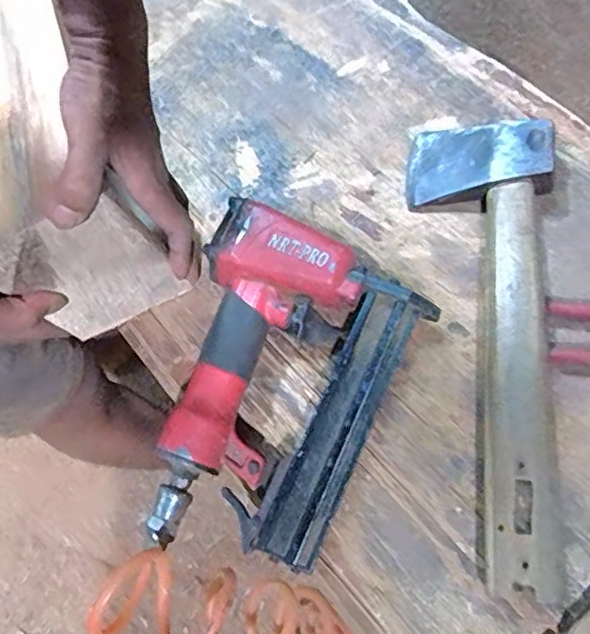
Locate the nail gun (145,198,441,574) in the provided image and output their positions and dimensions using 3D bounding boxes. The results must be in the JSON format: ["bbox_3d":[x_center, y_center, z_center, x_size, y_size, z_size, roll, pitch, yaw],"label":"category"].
[{"bbox_3d":[-0.023,0.051,0.436,0.166,0.051,0.237,24,77,15],"label":"nail gun"}]

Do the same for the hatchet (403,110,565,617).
[{"bbox_3d":[0.131,0.004,0.432,0.100,0.057,0.354,3,72,10],"label":"hatchet"}]

